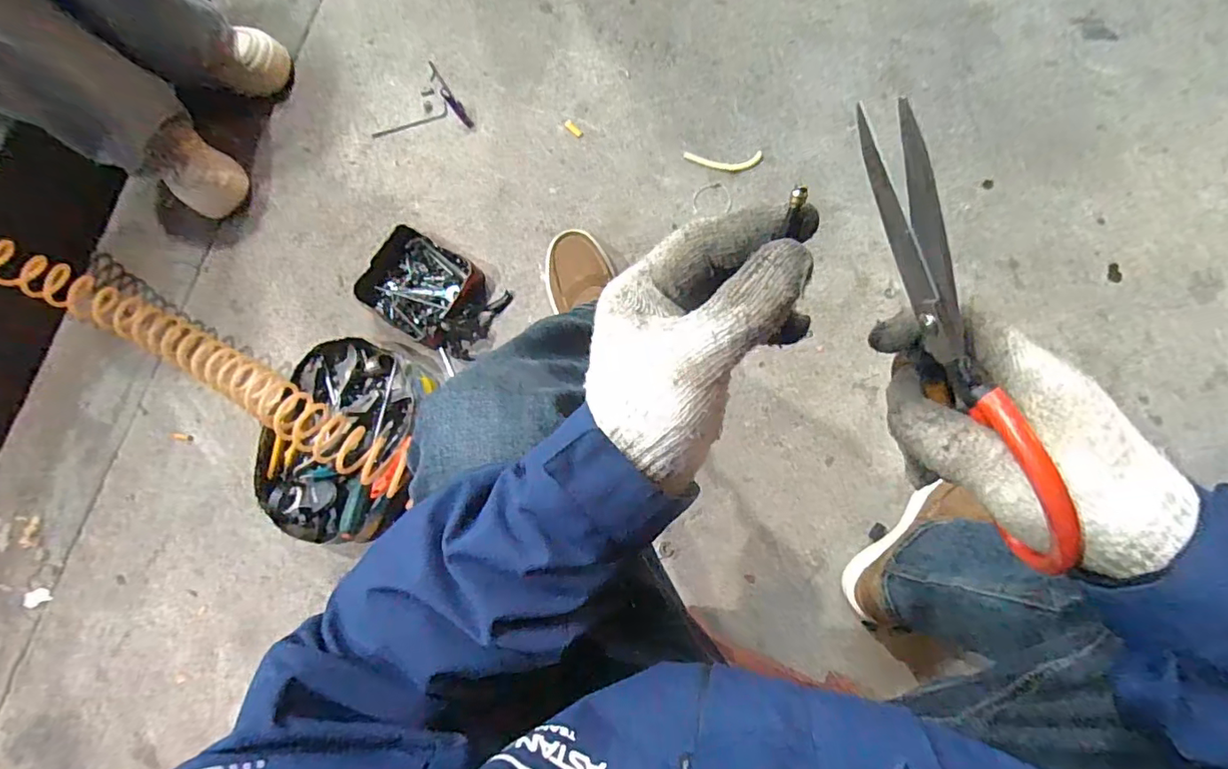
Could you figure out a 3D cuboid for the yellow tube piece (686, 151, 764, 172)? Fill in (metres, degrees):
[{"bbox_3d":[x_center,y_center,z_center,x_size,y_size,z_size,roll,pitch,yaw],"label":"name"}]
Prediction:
[{"bbox_3d":[0.171,-0.352,0.859,0.119,0.010,0.028,4,85,8],"label":"yellow tube piece"}]

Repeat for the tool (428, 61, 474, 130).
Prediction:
[{"bbox_3d":[-0.277,-0.484,0.918,0.020,0.013,0.130,-36,81,3],"label":"tool"}]

